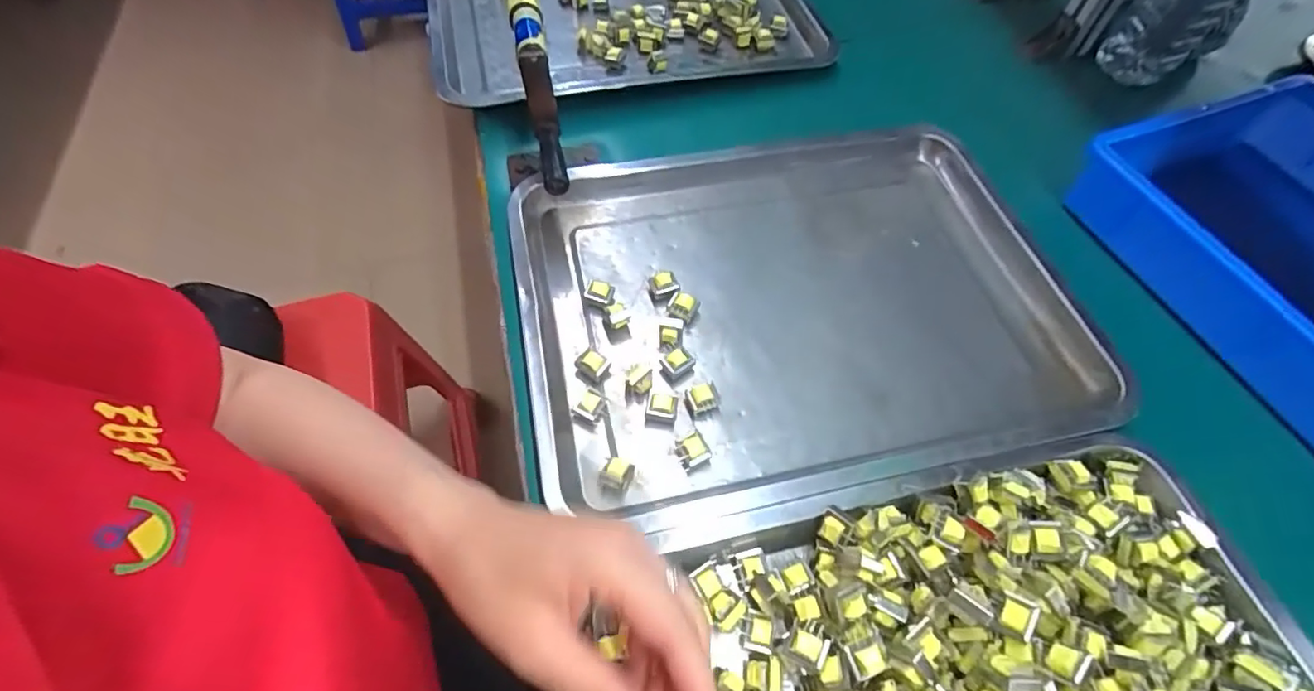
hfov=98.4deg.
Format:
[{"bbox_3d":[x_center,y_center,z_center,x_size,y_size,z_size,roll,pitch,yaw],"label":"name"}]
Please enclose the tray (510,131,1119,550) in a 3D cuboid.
[{"bbox_3d":[0.107,-0.033,0.423,0.400,0.037,0.289,-11,60,-7],"label":"tray"}]

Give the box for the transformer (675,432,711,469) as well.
[{"bbox_3d":[0.022,0.069,0.360,0.019,0.017,0.018,-27,63,-16],"label":"transformer"}]

